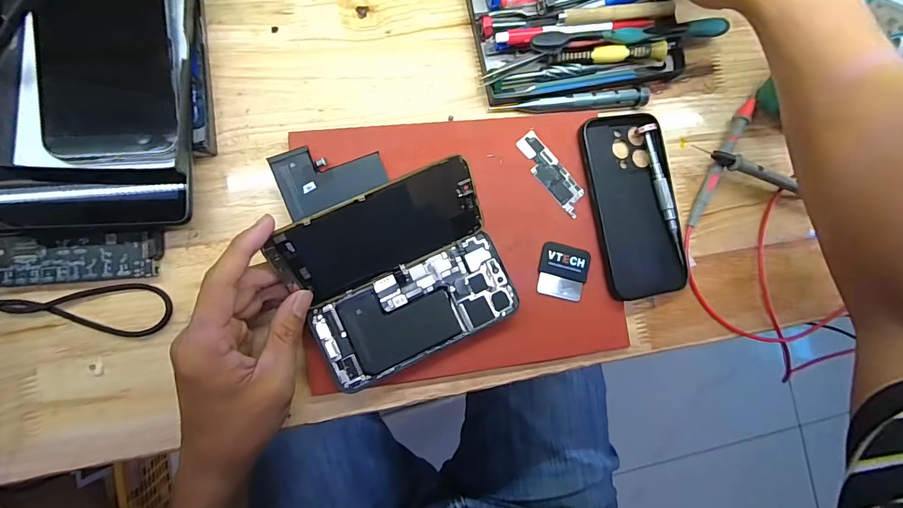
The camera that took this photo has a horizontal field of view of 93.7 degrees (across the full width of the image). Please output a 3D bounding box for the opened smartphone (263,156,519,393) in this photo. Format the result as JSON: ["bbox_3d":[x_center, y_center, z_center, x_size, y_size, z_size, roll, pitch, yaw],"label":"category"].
[{"bbox_3d":[-0.036,0.014,0.300,0.141,0.026,0.124,-25,111,-8],"label":"opened smartphone"}]

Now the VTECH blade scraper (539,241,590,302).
[{"bbox_3d":[0.089,0.014,0.333,0.040,0.004,0.041,13,84,-7],"label":"VTECH blade scraper"}]

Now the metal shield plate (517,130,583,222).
[{"bbox_3d":[0.081,-0.065,0.341,0.023,0.004,0.072,-42,92,-9],"label":"metal shield plate"}]

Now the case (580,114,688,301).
[{"bbox_3d":[0.152,-0.040,0.345,0.077,0.011,0.148,-10,87,-9],"label":"case"}]

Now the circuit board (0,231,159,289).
[{"bbox_3d":[-0.259,0.003,0.291,0.101,0.011,0.032,-5,86,-9],"label":"circuit board"}]

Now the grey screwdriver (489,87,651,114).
[{"bbox_3d":[0.099,-0.125,0.348,0.129,0.012,0.014,-5,86,-9],"label":"grey screwdriver"}]

